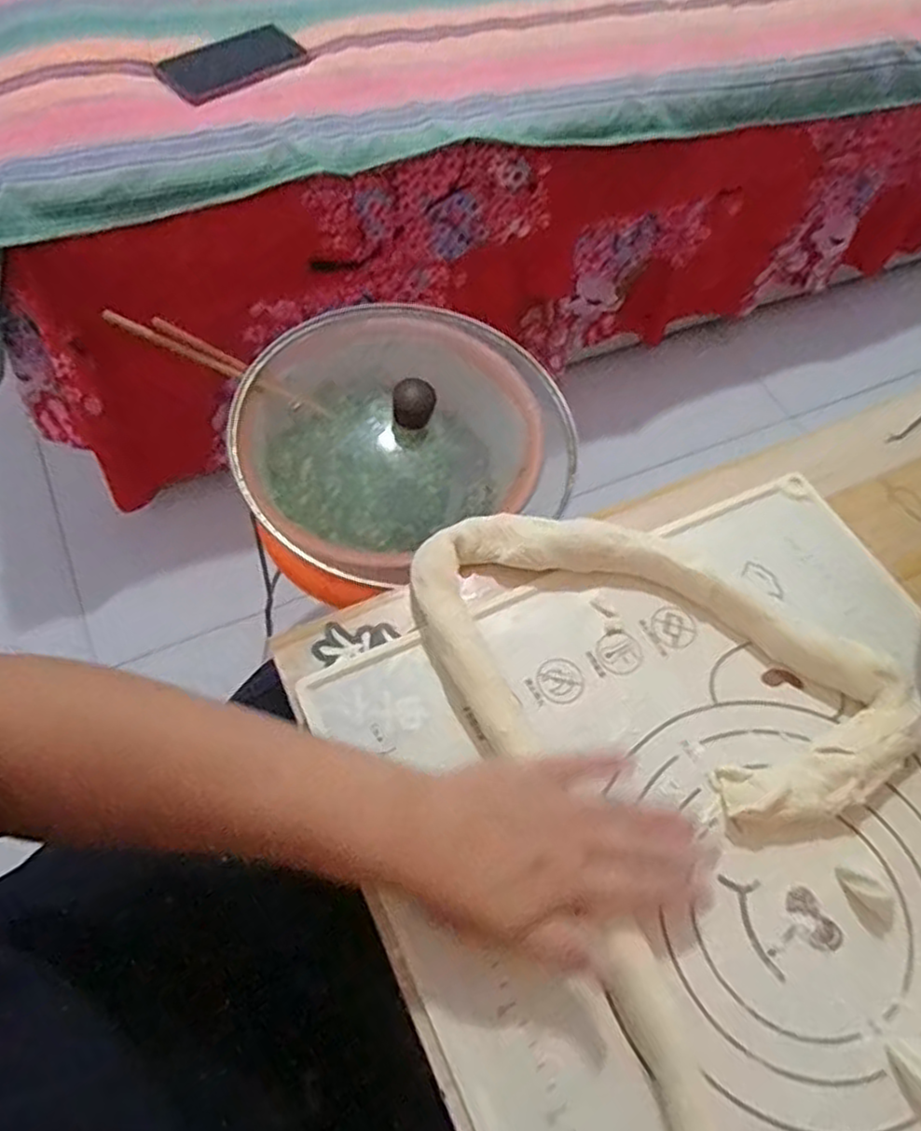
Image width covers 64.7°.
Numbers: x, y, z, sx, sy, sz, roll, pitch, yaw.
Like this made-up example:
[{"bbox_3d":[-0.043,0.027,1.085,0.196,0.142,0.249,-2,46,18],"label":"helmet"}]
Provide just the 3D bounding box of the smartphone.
[{"bbox_3d":[-0.257,-0.569,0.825,0.164,0.008,0.065,-38,90,-19],"label":"smartphone"}]

